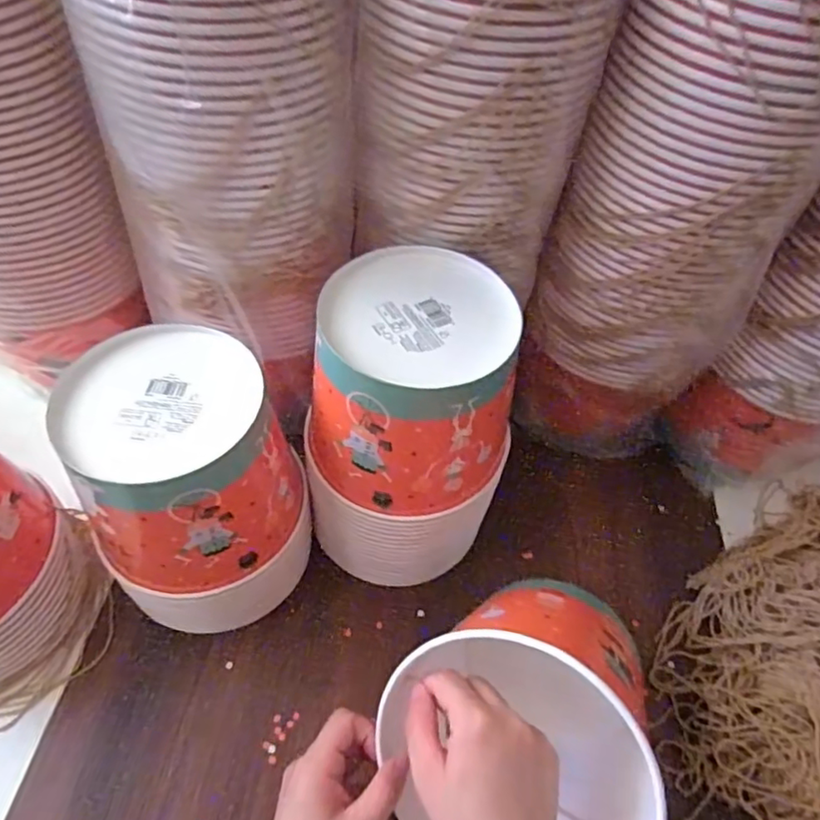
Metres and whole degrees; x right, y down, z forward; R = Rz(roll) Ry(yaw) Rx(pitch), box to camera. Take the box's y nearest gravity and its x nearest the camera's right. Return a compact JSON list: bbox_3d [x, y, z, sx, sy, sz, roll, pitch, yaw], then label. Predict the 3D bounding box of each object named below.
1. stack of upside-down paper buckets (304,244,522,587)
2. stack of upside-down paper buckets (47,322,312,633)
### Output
[{"bbox_3d":[-0.004,0.023,0.471,0.145,0.254,0.157,2,55,-4],"label":"stack of upside-down paper buckets"},{"bbox_3d":[-0.163,0.069,0.450,0.146,0.208,0.160,-28,62,-22],"label":"stack of upside-down paper buckets"}]

